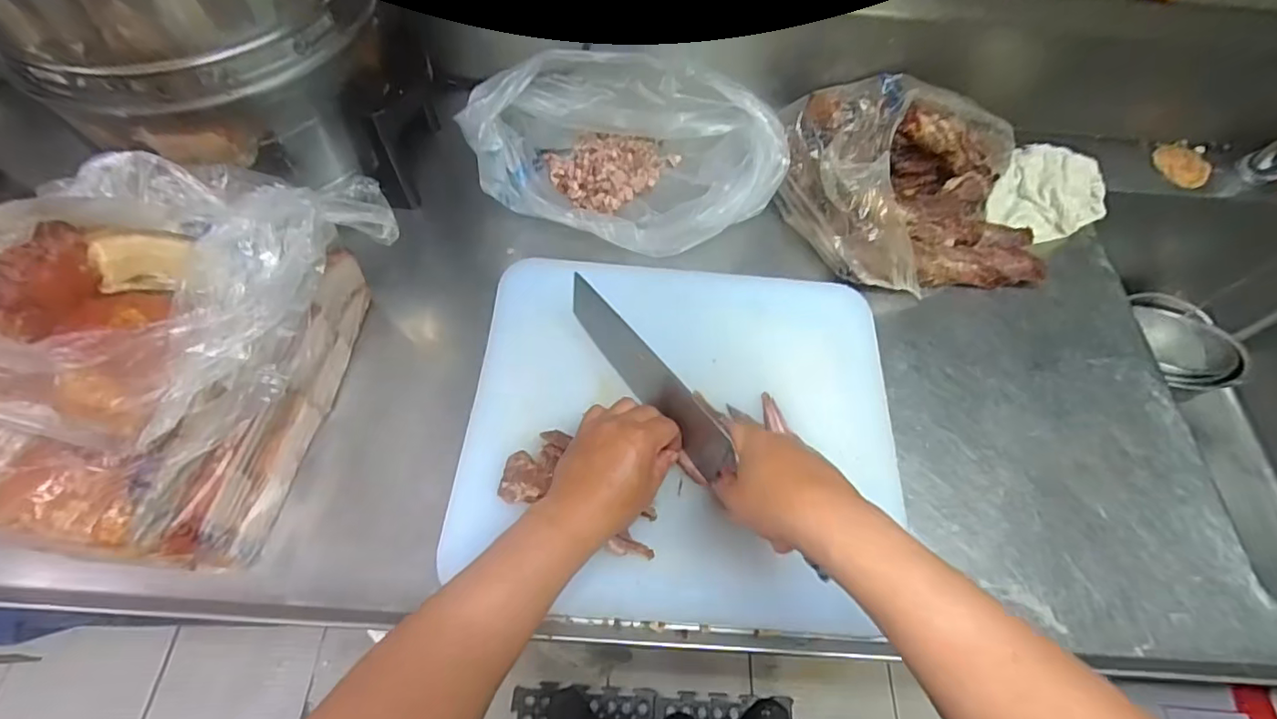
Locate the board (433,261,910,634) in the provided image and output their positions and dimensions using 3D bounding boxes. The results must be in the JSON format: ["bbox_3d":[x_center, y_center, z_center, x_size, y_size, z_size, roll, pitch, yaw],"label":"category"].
[{"bbox_3d":[0.042,0.055,0.524,0.389,0.032,0.348,6,65,-2],"label":"board"}]

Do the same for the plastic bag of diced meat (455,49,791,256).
[{"bbox_3d":[-0.001,-0.236,0.625,0.320,0.137,0.180,12,62,3],"label":"plastic bag of diced meat"}]

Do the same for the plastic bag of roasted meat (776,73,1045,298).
[{"bbox_3d":[0.315,-0.189,0.622,0.278,0.141,0.188,-1,62,-4],"label":"plastic bag of roasted meat"}]

